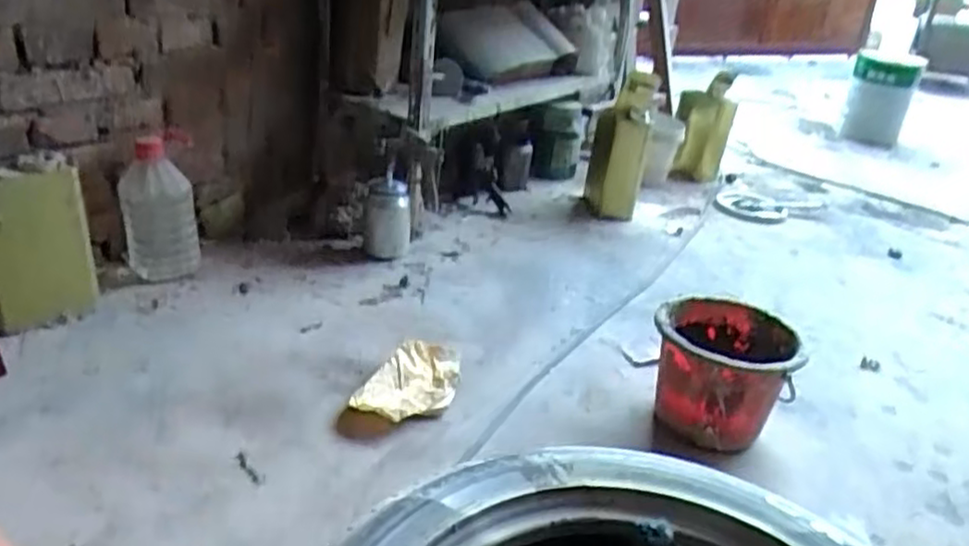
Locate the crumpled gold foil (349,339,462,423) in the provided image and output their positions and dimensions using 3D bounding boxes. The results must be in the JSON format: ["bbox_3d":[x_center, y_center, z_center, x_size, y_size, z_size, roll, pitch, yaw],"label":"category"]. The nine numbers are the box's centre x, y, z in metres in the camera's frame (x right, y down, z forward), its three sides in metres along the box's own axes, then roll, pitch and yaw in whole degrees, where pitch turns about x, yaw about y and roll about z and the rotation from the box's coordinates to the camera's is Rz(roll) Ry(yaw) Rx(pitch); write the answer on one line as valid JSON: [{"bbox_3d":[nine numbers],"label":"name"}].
[{"bbox_3d":[-0.105,0.173,1.176,0.125,0.036,0.224,18,30,21],"label":"crumpled gold foil"}]

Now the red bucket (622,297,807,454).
[{"bbox_3d":[0.365,0.155,1.145,0.200,0.176,0.200,5,28,-3],"label":"red bucket"}]

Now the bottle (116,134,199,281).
[{"bbox_3d":[-0.633,-0.122,1.435,0.130,0.244,0.115,-10,32,-28],"label":"bottle"}]

